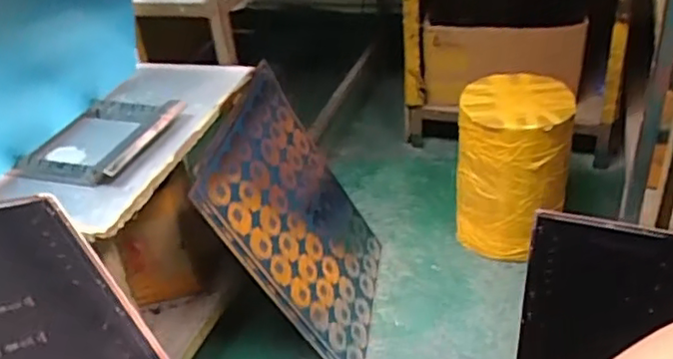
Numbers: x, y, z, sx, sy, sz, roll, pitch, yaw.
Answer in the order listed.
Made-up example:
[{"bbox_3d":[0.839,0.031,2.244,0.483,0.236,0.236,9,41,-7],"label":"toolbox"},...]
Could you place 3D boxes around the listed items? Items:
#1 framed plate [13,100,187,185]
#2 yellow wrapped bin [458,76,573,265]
[{"bbox_3d":[-0.350,-0.064,0.960,0.173,0.031,0.201,7,37,20],"label":"framed plate"},{"bbox_3d":[0.382,-0.029,1.406,0.228,0.327,0.233,1,35,13],"label":"yellow wrapped bin"}]

